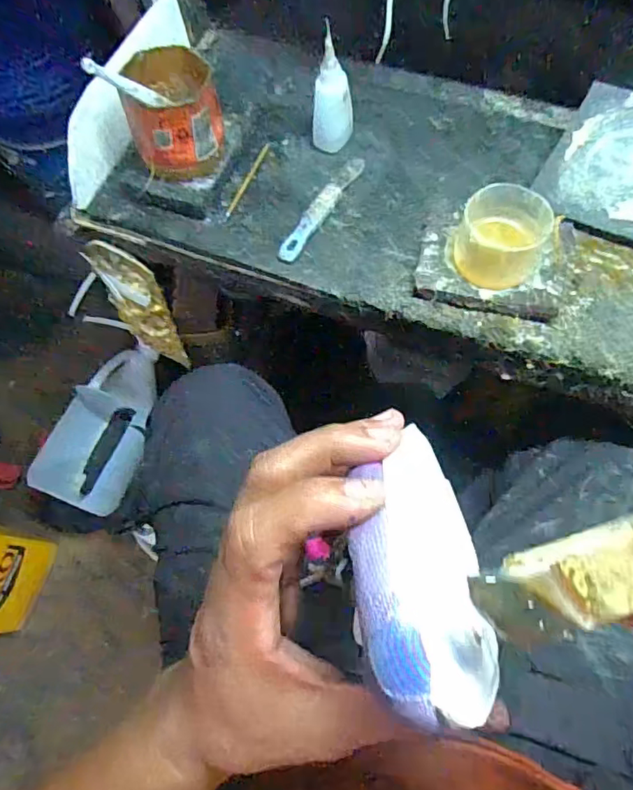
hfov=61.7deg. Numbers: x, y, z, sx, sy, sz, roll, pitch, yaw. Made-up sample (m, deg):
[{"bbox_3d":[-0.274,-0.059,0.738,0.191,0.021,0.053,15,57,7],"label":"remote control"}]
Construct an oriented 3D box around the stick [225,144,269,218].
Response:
[{"bbox_3d":[-0.065,-0.207,0.509,0.006,0.008,0.098,18,71,9],"label":"stick"}]

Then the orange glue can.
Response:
[{"bbox_3d":[-0.123,-0.246,0.475,0.073,0.089,0.086,-11,69,-2],"label":"orange glue can"}]

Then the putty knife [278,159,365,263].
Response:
[{"bbox_3d":[0.006,-0.174,0.487,0.018,0.010,0.136,28,73,12],"label":"putty knife"}]

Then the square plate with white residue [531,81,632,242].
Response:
[{"bbox_3d":[0.263,-0.196,0.449,0.119,0.010,0.116,26,94,16],"label":"square plate with white residue"}]

